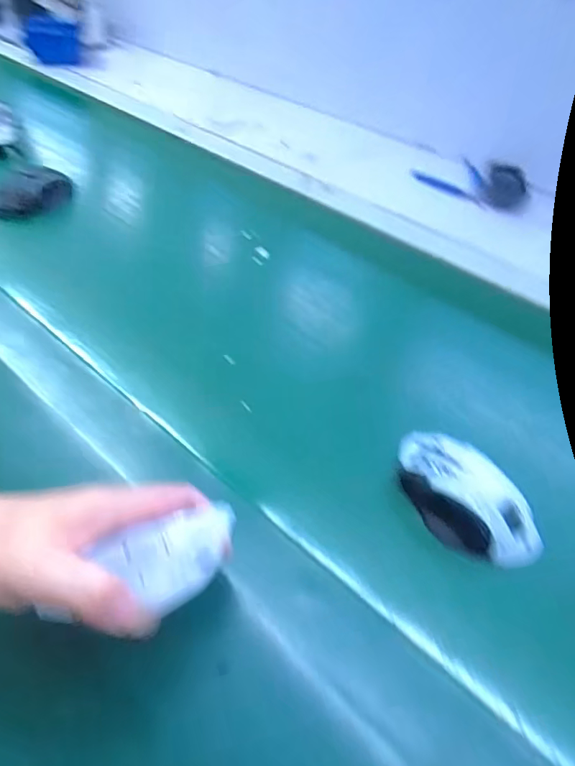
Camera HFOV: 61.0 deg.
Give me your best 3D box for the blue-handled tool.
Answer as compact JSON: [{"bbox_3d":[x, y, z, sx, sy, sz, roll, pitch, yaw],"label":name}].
[{"bbox_3d":[0.295,-0.318,0.759,0.169,0.025,0.093,30,52,21],"label":"blue-handled tool"}]

